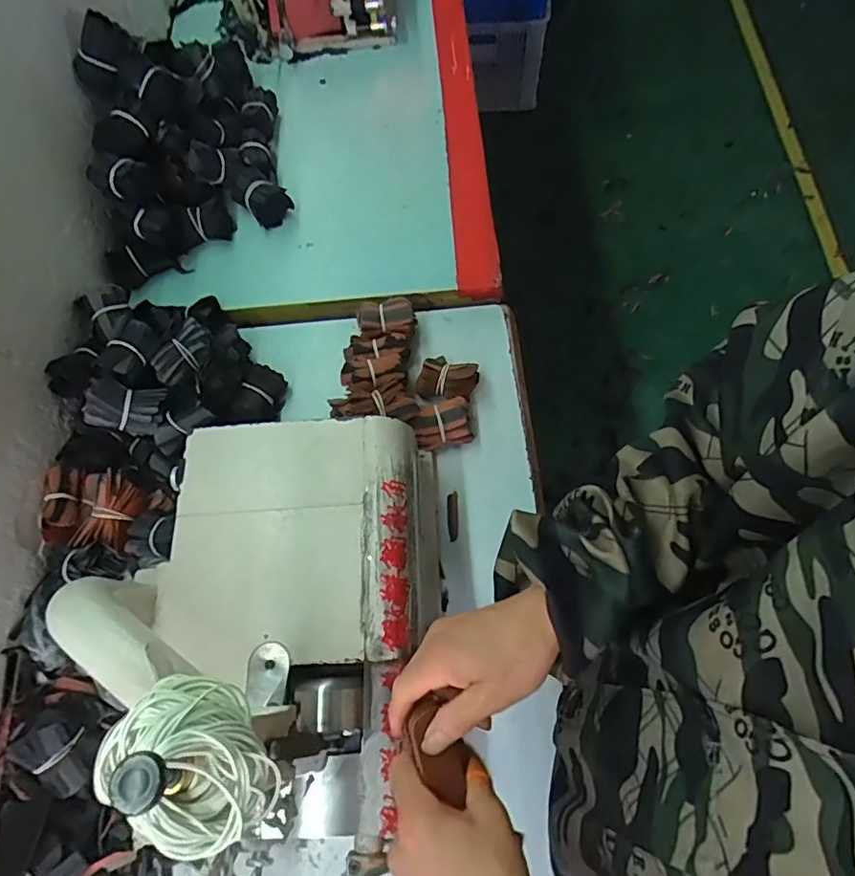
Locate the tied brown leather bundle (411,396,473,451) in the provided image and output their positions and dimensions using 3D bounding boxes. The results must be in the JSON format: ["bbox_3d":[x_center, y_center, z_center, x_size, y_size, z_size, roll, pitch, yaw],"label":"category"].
[{"bbox_3d":[0.018,-0.018,0.675,0.074,0.042,0.053,-15,66,-4],"label":"tied brown leather bundle"}]

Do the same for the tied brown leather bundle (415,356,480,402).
[{"bbox_3d":[0.026,-0.074,0.698,0.071,0.039,0.059,23,68,12],"label":"tied brown leather bundle"}]

